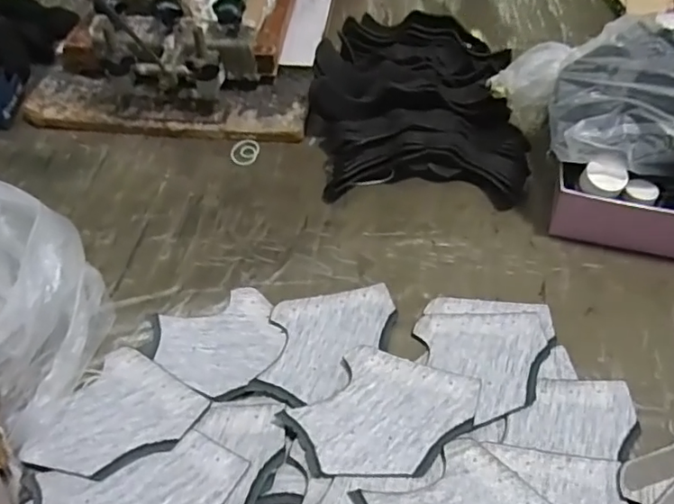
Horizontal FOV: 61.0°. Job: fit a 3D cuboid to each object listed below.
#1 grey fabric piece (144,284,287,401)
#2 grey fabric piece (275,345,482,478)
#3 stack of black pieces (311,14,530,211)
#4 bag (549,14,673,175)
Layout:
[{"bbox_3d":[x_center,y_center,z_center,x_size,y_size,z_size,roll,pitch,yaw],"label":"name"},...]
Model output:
[{"bbox_3d":[-0.100,0.077,0.484,0.105,0.010,0.096,0,47,0],"label":"grey fabric piece"},{"bbox_3d":[0.035,0.119,0.431,0.132,0.009,0.099,-33,54,-27],"label":"grey fabric piece"},{"bbox_3d":[0.085,-0.176,0.662,0.225,0.084,0.279,0,47,0],"label":"stack of black pieces"},{"bbox_3d":[0.305,-0.138,0.499,0.218,0.090,0.109,5,49,4],"label":"bag"}]

